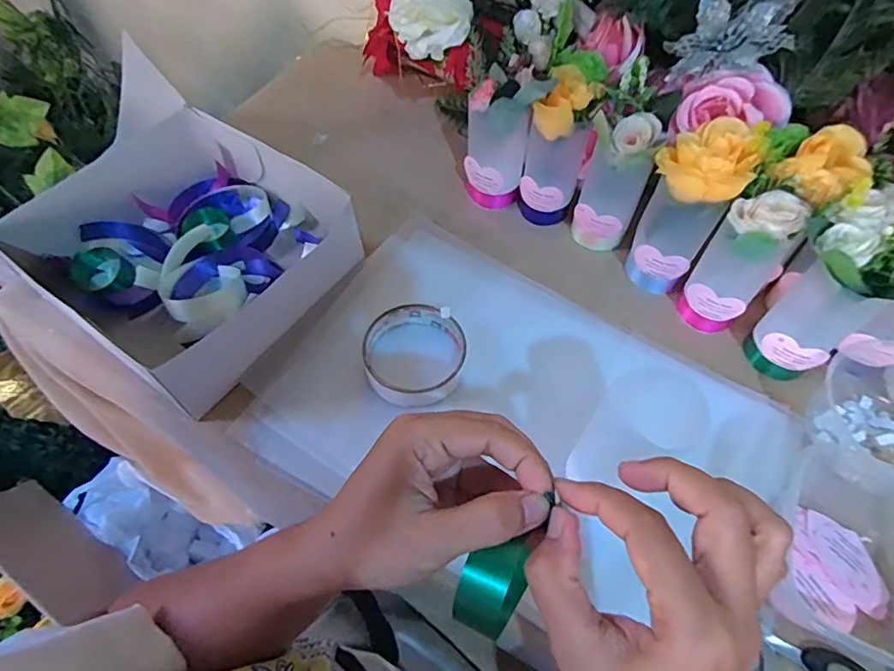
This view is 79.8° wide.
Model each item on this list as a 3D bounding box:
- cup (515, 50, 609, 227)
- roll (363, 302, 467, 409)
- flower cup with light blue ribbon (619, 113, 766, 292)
[{"bbox_3d":[0.099,-0.166,0.480,0.051,0.150,0.051,18,59,7],"label":"cup"},{"bbox_3d":[-0.024,0.013,0.427,0.082,0.023,0.088,2,58,-3],"label":"roll"},{"bbox_3d":[0.191,-0.099,0.440,0.059,0.146,0.056,31,62,15],"label":"flower cup with light blue ribbon"}]

